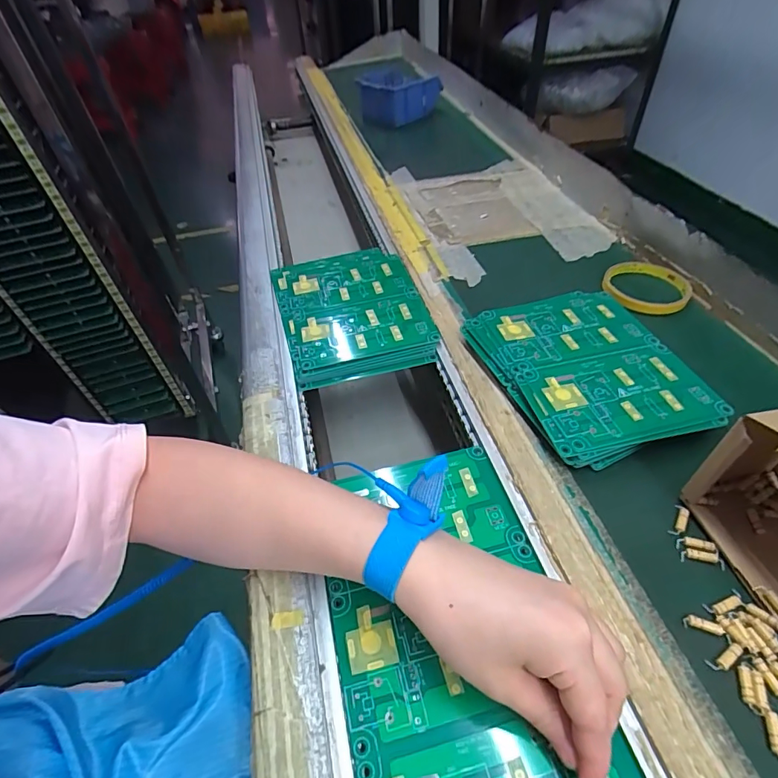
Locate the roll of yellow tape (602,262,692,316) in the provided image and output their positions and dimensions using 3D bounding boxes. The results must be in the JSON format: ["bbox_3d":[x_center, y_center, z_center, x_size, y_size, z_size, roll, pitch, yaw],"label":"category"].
[{"bbox_3d":[0.270,-0.107,0.476,0.081,0.013,0.085,-3,47,3],"label":"roll of yellow tape"}]

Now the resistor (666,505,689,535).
[{"bbox_3d":[0.192,0.086,0.298,0.008,0.004,0.024,25,55,26],"label":"resistor"}]

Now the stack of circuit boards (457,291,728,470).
[{"bbox_3d":[0.167,-0.018,0.385,0.147,0.025,0.170,-15,48,-8],"label":"stack of circuit boards"}]

